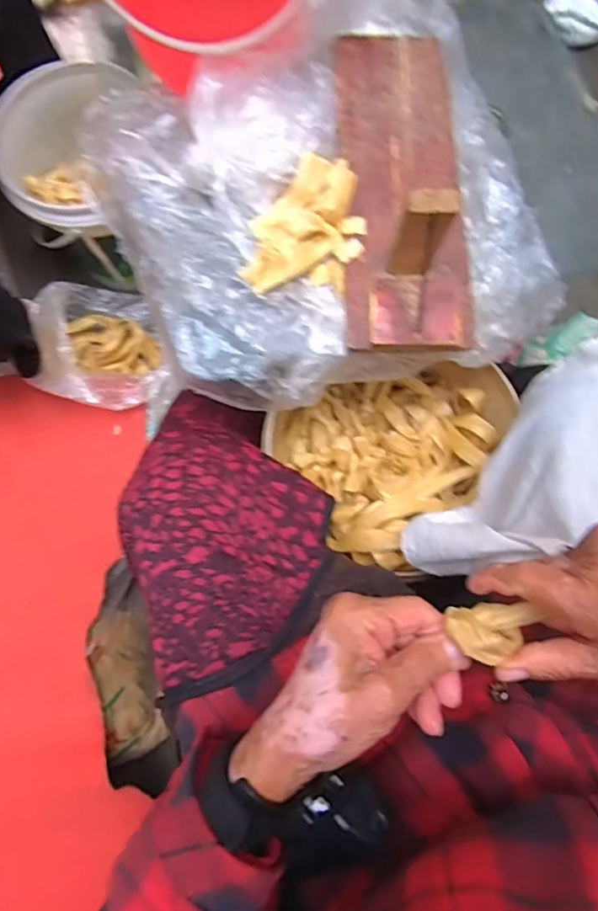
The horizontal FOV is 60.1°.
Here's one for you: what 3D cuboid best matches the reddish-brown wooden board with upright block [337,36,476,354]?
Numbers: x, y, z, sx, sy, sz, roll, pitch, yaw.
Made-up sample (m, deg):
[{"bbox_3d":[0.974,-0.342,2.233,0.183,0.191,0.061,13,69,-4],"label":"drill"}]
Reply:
[{"bbox_3d":[0.100,-0.274,0.467,0.114,0.096,0.345,-2,78,1],"label":"reddish-brown wooden board with upright block"}]

